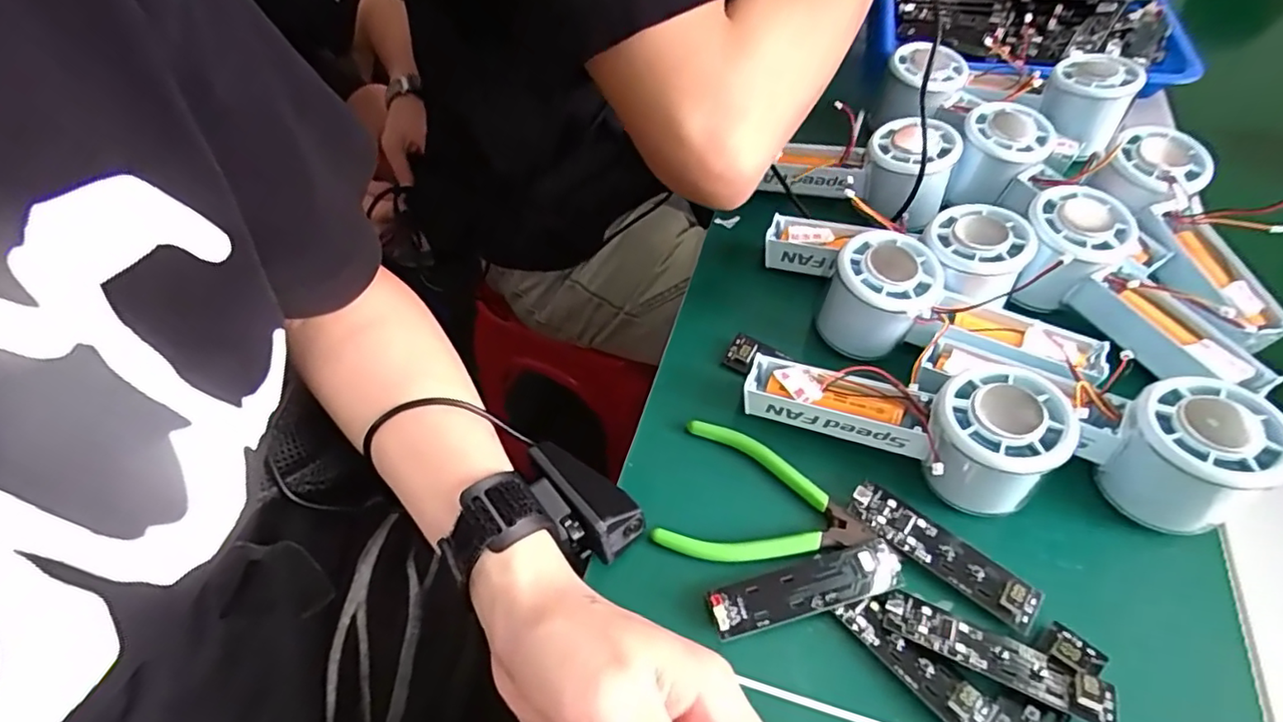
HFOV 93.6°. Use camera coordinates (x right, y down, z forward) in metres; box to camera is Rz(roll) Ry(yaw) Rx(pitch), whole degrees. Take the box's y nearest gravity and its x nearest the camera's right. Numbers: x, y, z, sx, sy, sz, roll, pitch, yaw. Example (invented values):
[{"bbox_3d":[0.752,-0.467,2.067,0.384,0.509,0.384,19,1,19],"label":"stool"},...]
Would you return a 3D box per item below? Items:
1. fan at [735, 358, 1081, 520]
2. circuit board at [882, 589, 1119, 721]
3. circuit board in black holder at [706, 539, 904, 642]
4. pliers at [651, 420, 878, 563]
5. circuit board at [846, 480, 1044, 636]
[{"bbox_3d":[0.133,0.031,0.320,0.150,0.058,0.053,13,55,27],"label":"fan"},{"bbox_3d":[0.156,0.129,0.267,0.090,0.008,0.024,20,44,24],"label":"circuit board"},{"bbox_3d":[0.079,0.109,0.288,0.093,0.005,0.023,-13,55,-8],"label":"circuit board in black holder"},{"bbox_3d":[0.065,0.076,0.316,0.102,0.006,0.074,17,56,13],"label":"pliers"},{"bbox_3d":[0.147,0.092,0.295,0.091,0.004,0.026,32,61,22],"label":"circuit board"}]

